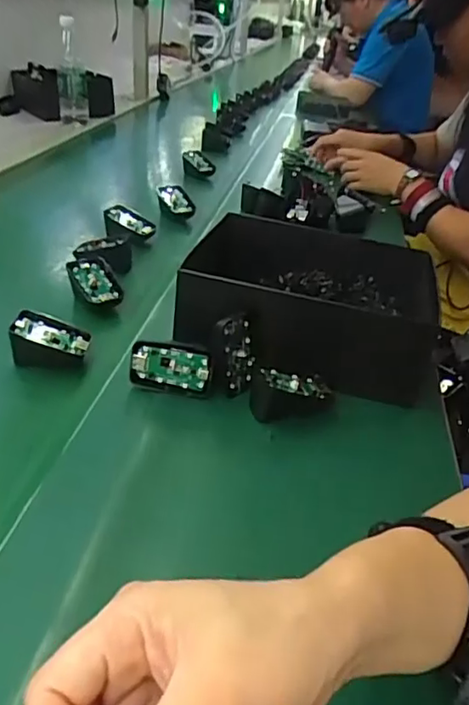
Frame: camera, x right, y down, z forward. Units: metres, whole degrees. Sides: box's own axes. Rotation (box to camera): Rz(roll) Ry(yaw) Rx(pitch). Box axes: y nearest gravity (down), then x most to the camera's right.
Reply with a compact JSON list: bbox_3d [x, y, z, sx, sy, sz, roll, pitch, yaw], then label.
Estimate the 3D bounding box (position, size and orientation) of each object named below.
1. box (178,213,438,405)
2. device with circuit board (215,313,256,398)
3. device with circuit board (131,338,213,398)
[{"bbox_3d":[0.077,-0.050,0.600,0.236,0.093,0.196,10,31,7],"label":"box"},{"bbox_3d":[0.002,0.002,0.523,0.040,0.072,0.012,-22,27,-36],"label":"device with circuit board"},{"bbox_3d":[-0.056,0.015,0.515,0.069,0.052,0.015,5,31,-1],"label":"device with circuit board"}]

